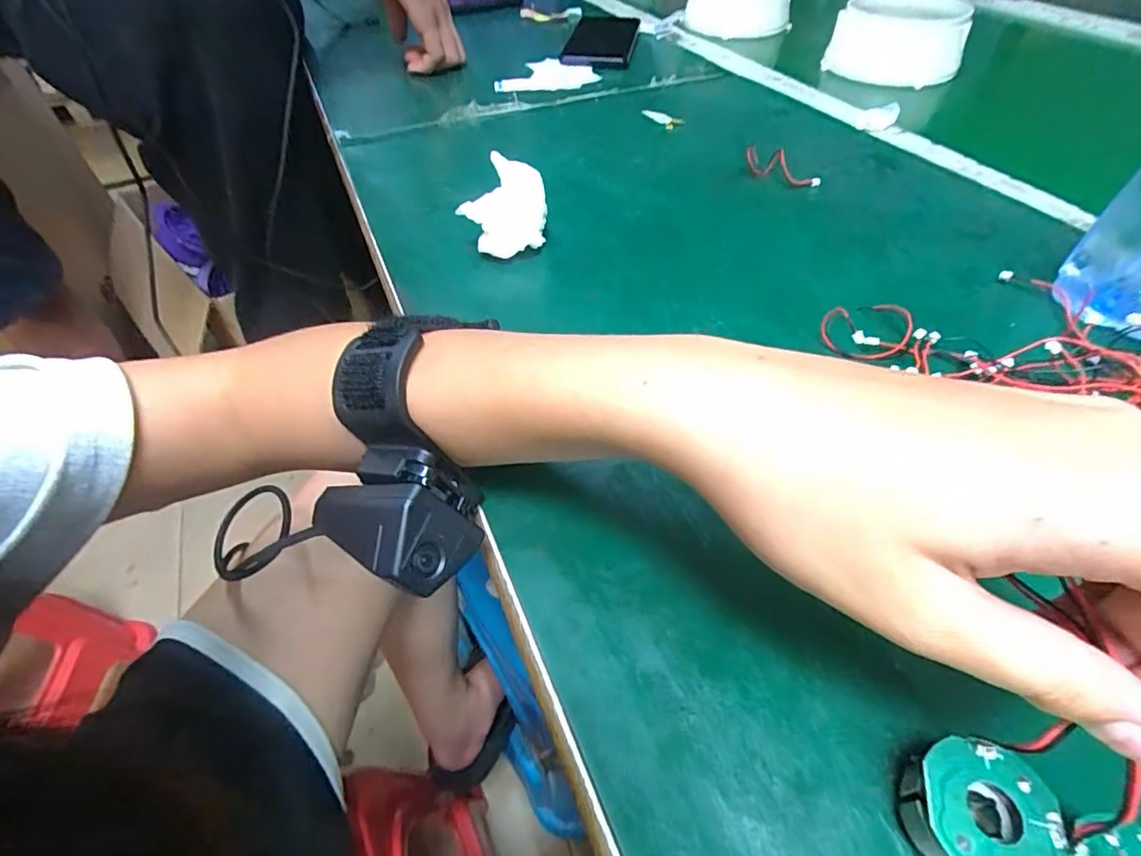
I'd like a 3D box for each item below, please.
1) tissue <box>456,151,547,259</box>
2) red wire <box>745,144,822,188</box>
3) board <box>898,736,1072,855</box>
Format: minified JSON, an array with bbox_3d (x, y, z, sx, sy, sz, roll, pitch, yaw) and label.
[{"bbox_3d":[-0.038,-0.127,0.326,0.045,0.044,0.051,26,55,22],"label":"tissue"},{"bbox_3d":[0.153,-0.189,0.392,0.055,0.020,0.015,31,58,26],"label":"red wire"},{"bbox_3d":[0.103,0.100,0.139,0.031,0.021,0.032,-2,50,2],"label":"board"}]

